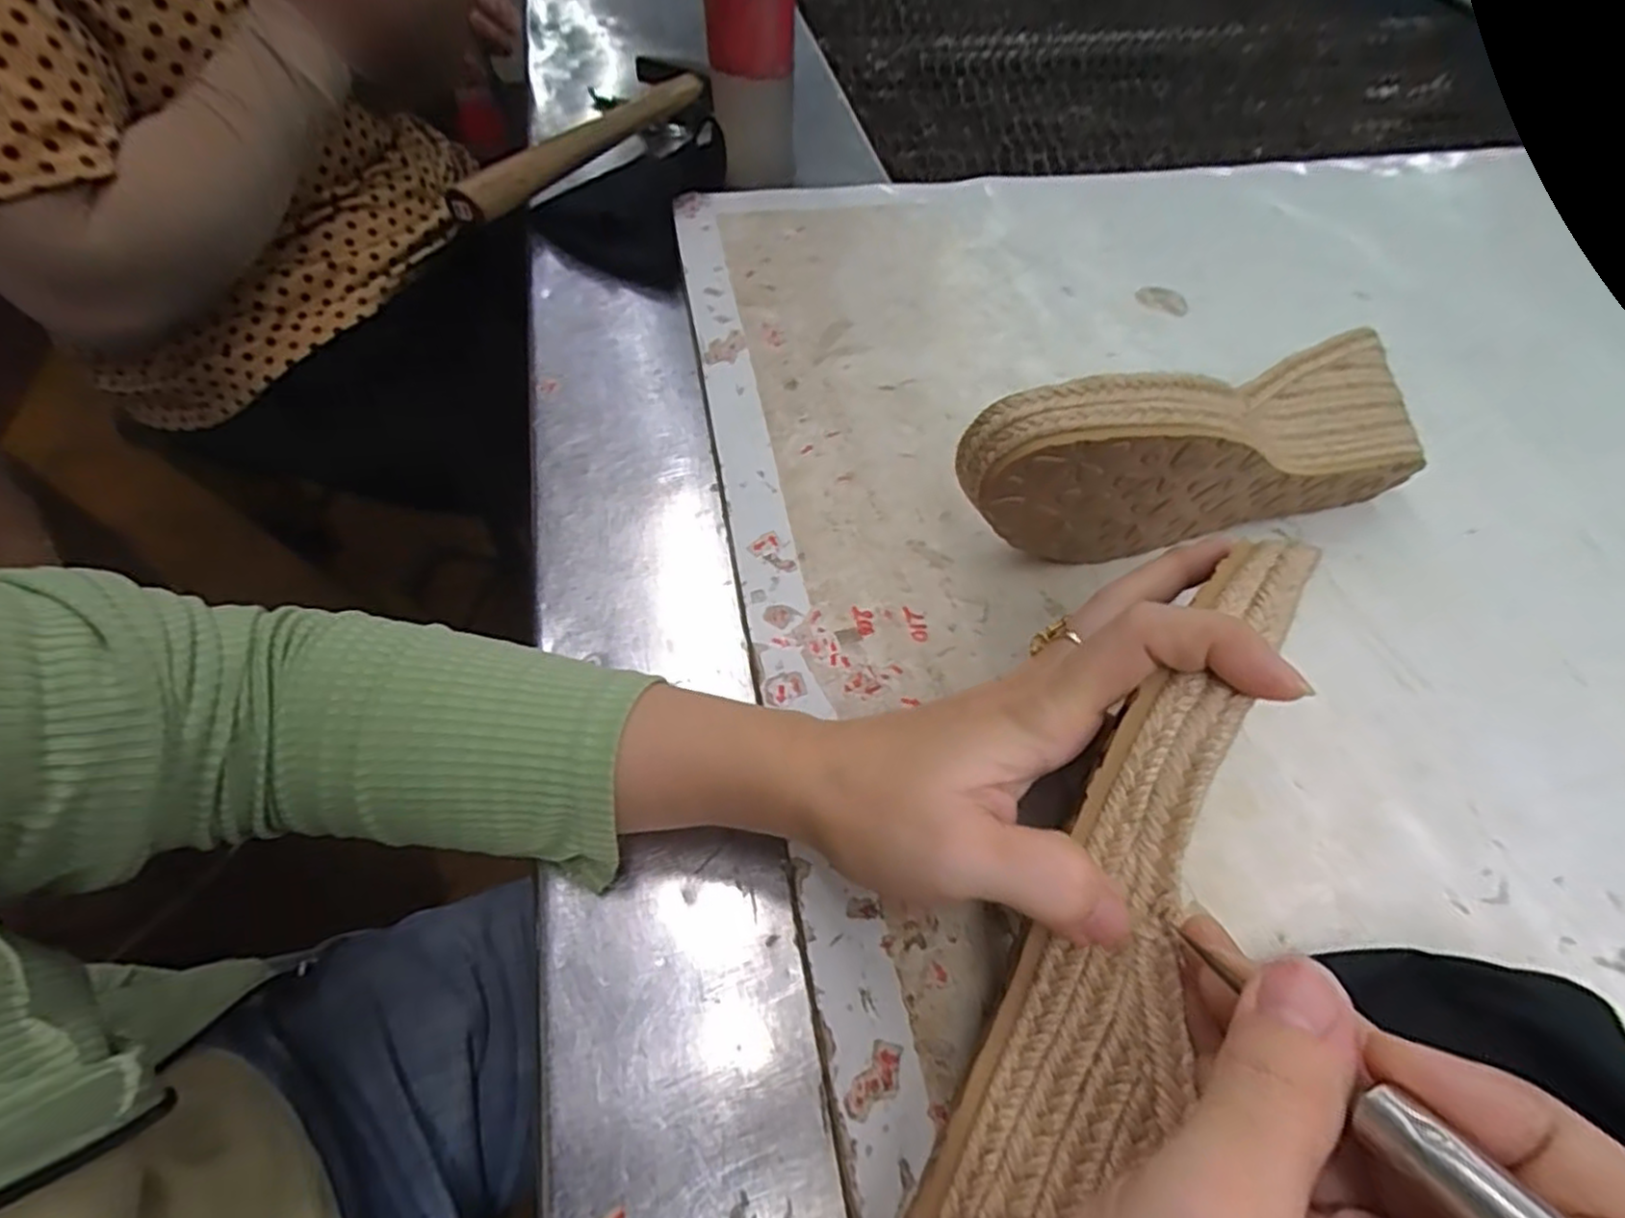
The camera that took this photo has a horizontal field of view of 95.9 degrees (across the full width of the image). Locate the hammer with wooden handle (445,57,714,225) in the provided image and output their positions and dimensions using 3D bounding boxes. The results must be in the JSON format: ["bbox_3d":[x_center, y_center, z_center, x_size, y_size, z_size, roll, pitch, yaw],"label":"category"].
[{"bbox_3d":[-0.160,-0.341,0.533,0.080,0.028,0.261,22,59,11],"label":"hammer with wooden handle"}]

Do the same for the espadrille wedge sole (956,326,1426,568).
[{"bbox_3d":[0.169,-0.065,0.300,0.229,0.097,0.057,-23,61,-16],"label":"espadrille wedge sole"}]

